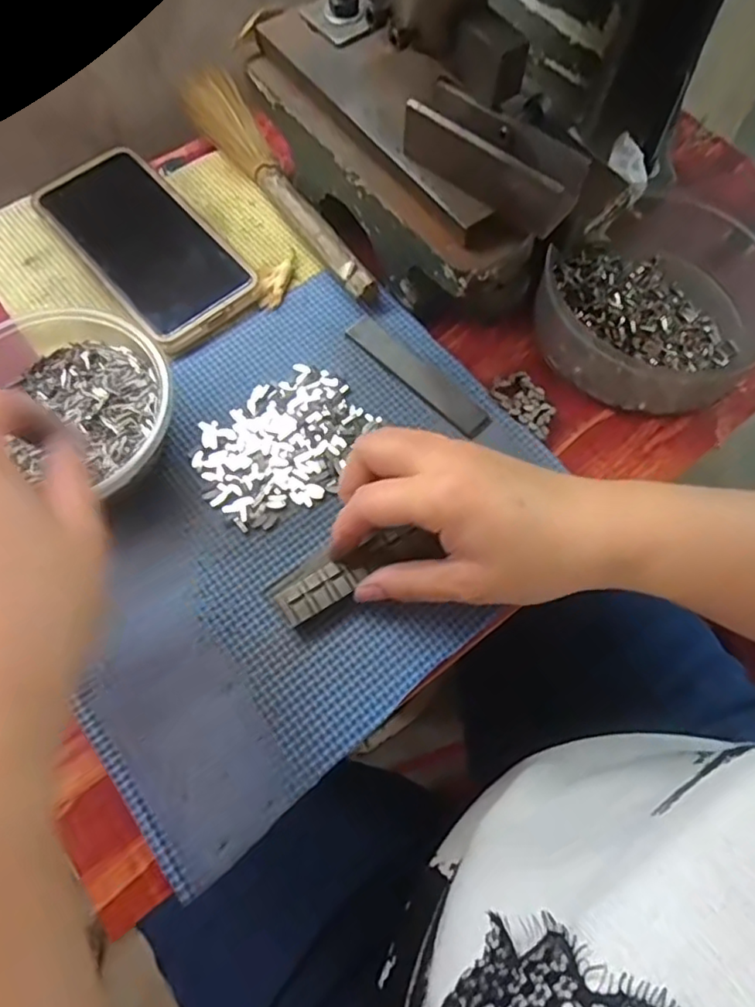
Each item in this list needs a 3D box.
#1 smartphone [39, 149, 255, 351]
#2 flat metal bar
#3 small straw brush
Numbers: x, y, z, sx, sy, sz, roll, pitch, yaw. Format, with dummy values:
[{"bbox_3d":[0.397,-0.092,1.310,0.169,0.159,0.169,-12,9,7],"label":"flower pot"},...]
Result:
[{"bbox_3d":[-0.143,-0.164,0.381,0.074,0.016,0.149,-39,75,-14],"label":"smartphone"},{"bbox_3d":[0.024,-0.076,0.364,0.100,0.005,0.022,43,72,14],"label":"flat metal bar"},{"bbox_3d":[-0.071,-0.212,0.409,0.037,0.019,0.227,-28,71,-13],"label":"small straw brush"}]

